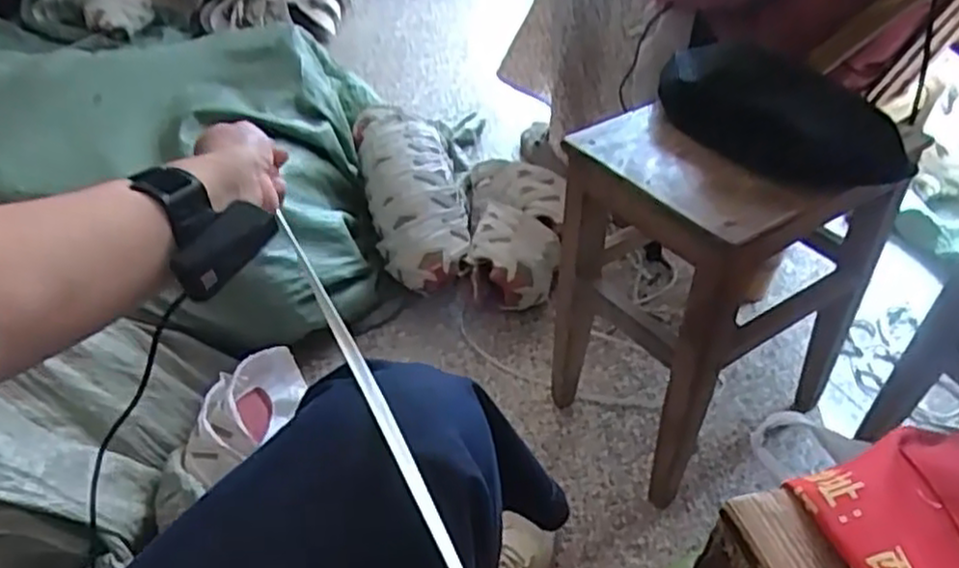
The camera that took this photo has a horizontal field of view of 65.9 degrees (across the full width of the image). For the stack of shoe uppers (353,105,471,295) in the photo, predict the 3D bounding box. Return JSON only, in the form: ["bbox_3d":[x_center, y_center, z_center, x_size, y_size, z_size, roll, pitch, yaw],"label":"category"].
[{"bbox_3d":[-0.113,-0.164,1.273,0.162,0.110,0.401,-10,55,-11],"label":"stack of shoe uppers"}]

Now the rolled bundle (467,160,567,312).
[{"bbox_3d":[0.062,-0.090,1.268,0.162,0.145,0.324,1,41,2],"label":"rolled bundle"}]

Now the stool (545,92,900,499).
[{"bbox_3d":[0.280,0.000,0.896,0.307,0.393,0.226,-21,45,-22],"label":"stool"}]

